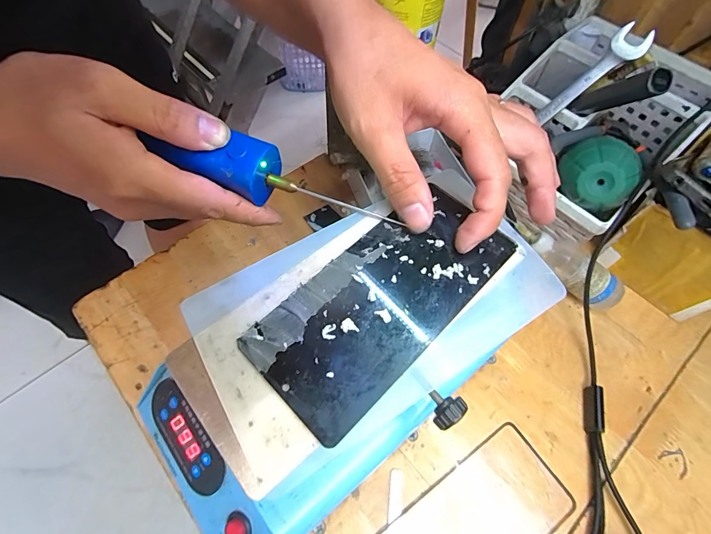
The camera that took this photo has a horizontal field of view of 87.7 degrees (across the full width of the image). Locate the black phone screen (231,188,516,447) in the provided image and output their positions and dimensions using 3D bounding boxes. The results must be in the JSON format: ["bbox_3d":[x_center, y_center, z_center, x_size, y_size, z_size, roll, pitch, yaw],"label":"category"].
[{"bbox_3d":[0.016,0.014,0.200,0.147,0.004,0.068,-41,69,-19],"label":"black phone screen"}]

